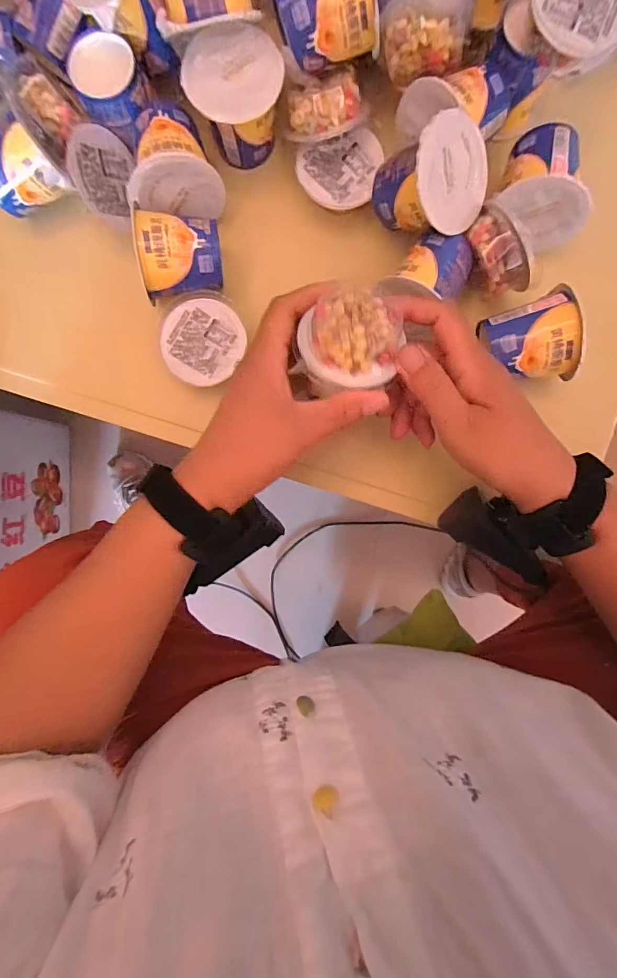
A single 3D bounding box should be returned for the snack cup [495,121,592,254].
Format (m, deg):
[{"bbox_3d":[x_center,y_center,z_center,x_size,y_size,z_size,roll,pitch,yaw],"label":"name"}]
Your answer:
[{"bbox_3d":[0.179,-0.228,0.310,0.065,0.055,0.058,14,92,1],"label":"snack cup"}]

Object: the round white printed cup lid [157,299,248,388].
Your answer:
[{"bbox_3d":[-0.085,-0.118,0.341,0.068,0.025,0.065,0,91,1],"label":"round white printed cup lid"}]

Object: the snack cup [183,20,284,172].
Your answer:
[{"bbox_3d":[-0.051,-0.288,0.314,0.067,0.066,0.053,-26,91,2],"label":"snack cup"}]

